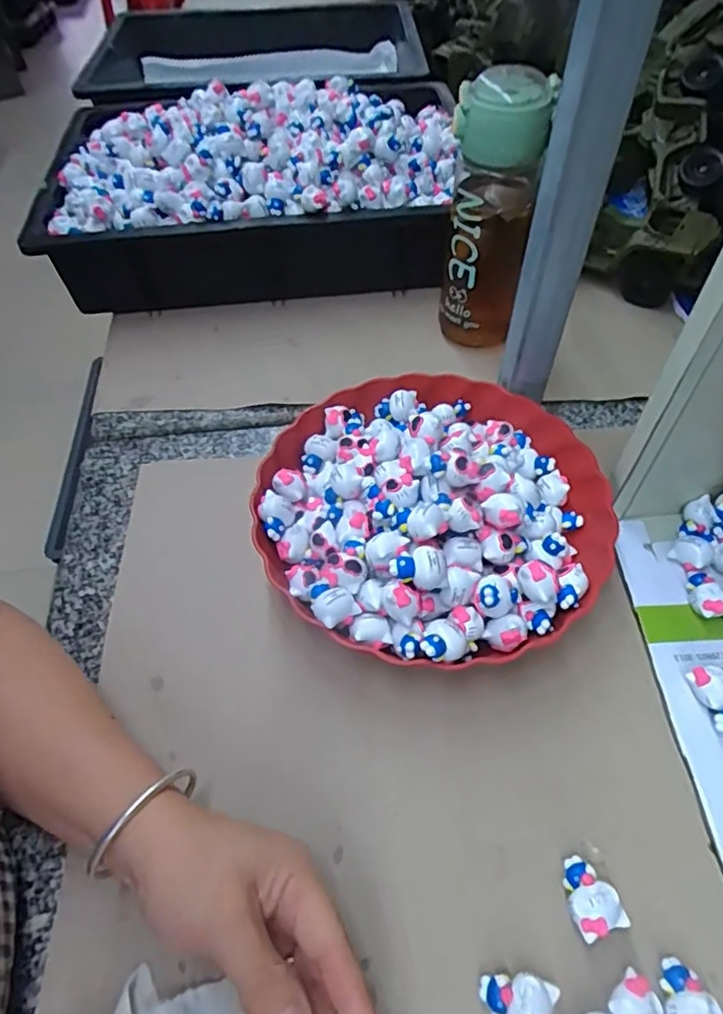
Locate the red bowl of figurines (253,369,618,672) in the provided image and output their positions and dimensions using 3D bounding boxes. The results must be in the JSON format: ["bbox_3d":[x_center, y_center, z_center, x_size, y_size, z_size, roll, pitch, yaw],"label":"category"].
[{"bbox_3d":[0.049,-0.005,0.416,0.236,0.076,0.237,-1,54,2],"label":"red bowl of figurines"}]

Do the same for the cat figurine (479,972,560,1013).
[{"bbox_3d":[0.074,0.236,0.282,0.034,0.013,0.025,15,56,13],"label":"cat figurine"}]

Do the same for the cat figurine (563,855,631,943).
[{"bbox_3d":[0.117,0.202,0.308,0.024,0.020,0.034,-16,55,-9],"label":"cat figurine"}]

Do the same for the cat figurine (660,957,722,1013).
[{"bbox_3d":[0.156,0.236,0.282,0.025,0.021,0.033,3,55,5],"label":"cat figurine"}]

